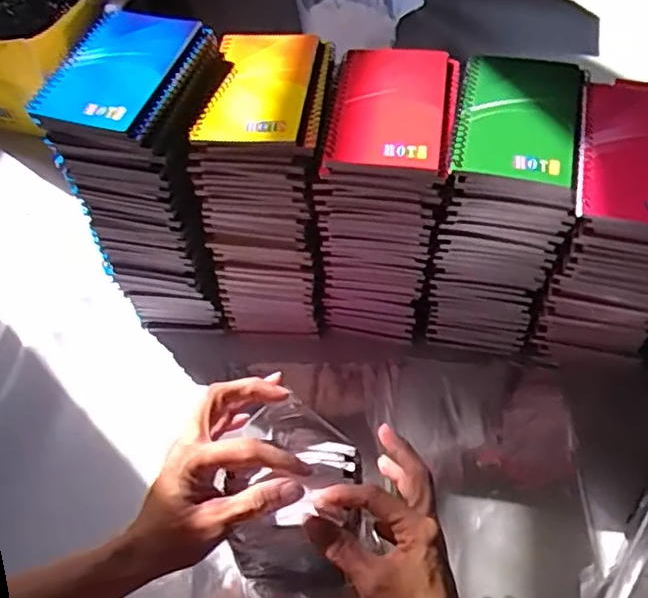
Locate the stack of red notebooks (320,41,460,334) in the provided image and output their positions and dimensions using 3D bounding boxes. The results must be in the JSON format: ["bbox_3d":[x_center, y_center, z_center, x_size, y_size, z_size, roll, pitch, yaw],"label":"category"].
[{"bbox_3d":[0.057,-0.083,0.604,0.097,0.233,0.138,9,58,11],"label":"stack of red notebooks"}]

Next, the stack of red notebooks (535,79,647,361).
[{"bbox_3d":[0.239,-0.049,0.548,0.106,0.216,0.138,14,59,14],"label":"stack of red notebooks"}]

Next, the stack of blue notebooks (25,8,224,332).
[{"bbox_3d":[-0.141,-0.103,0.615,0.111,0.256,0.144,6,57,9],"label":"stack of blue notebooks"}]

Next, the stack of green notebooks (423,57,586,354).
[{"bbox_3d":[0.149,-0.073,0.585,0.093,0.226,0.132,8,58,10],"label":"stack of green notebooks"}]

